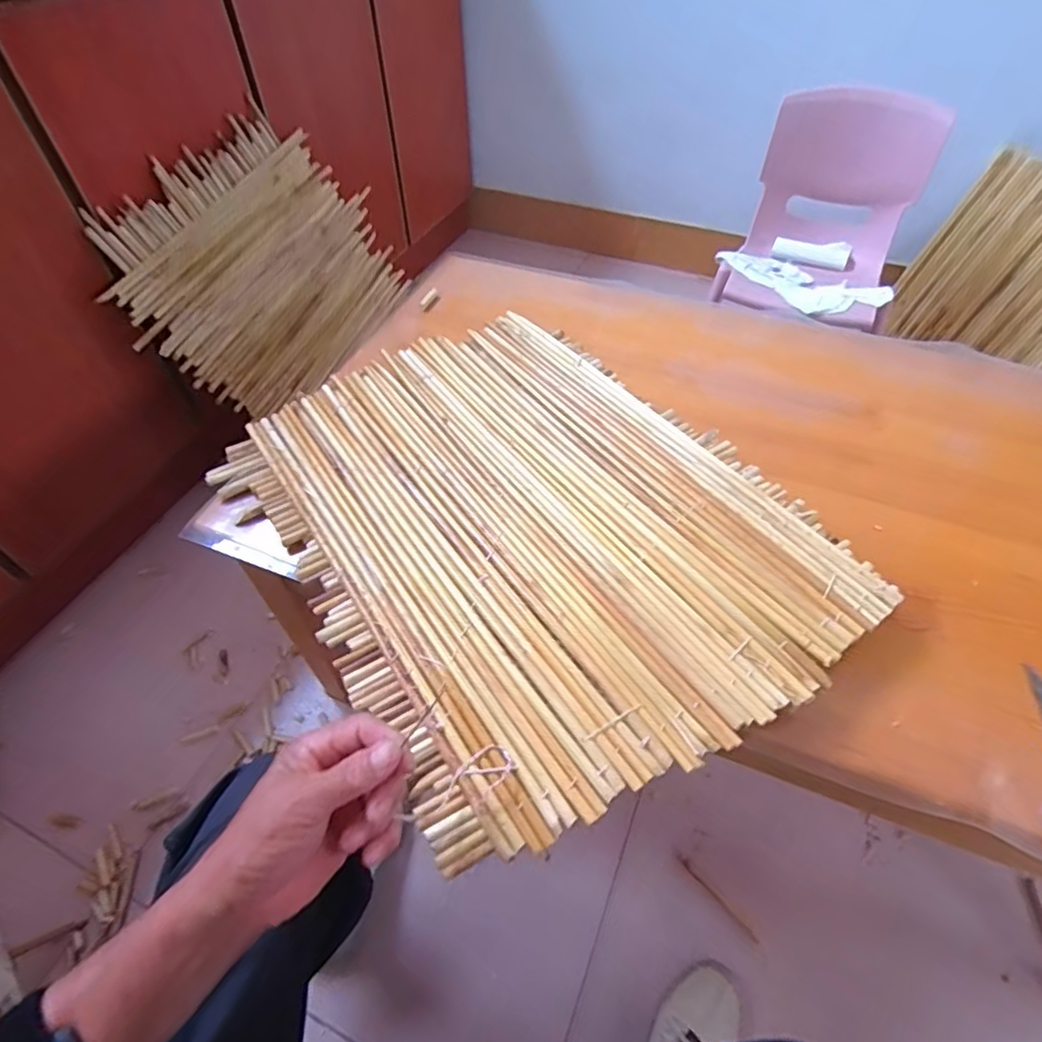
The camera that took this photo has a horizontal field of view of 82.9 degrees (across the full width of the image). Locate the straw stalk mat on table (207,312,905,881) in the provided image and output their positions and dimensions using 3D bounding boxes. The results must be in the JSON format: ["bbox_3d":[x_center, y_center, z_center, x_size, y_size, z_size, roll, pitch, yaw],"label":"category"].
[{"bbox_3d":[-0.001,-0.008,0.562,0.415,0.019,0.544,-33,57,-19],"label":"straw stalk mat on table"}]

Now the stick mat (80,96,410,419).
[{"bbox_3d":[-0.452,-0.466,1.093,0.030,0.431,0.517,15,59,32],"label":"stick mat"}]

